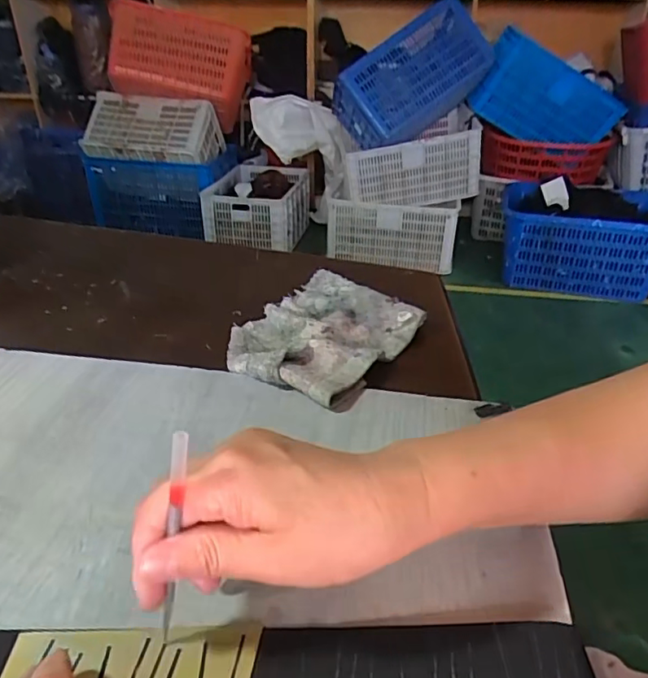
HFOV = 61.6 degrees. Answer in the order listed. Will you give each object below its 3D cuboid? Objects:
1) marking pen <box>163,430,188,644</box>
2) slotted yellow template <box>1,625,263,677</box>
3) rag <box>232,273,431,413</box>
[{"bbox_3d":[-0.067,0.092,0.241,0.007,0.124,0.007,31,34,32],"label":"marking pen"},{"bbox_3d":[-0.091,0.156,0.252,0.114,0.004,0.050,2,31,2],"label":"slotted yellow template"},{"bbox_3d":[0.002,-0.012,0.518,0.145,0.024,0.198,19,35,27],"label":"rag"}]

